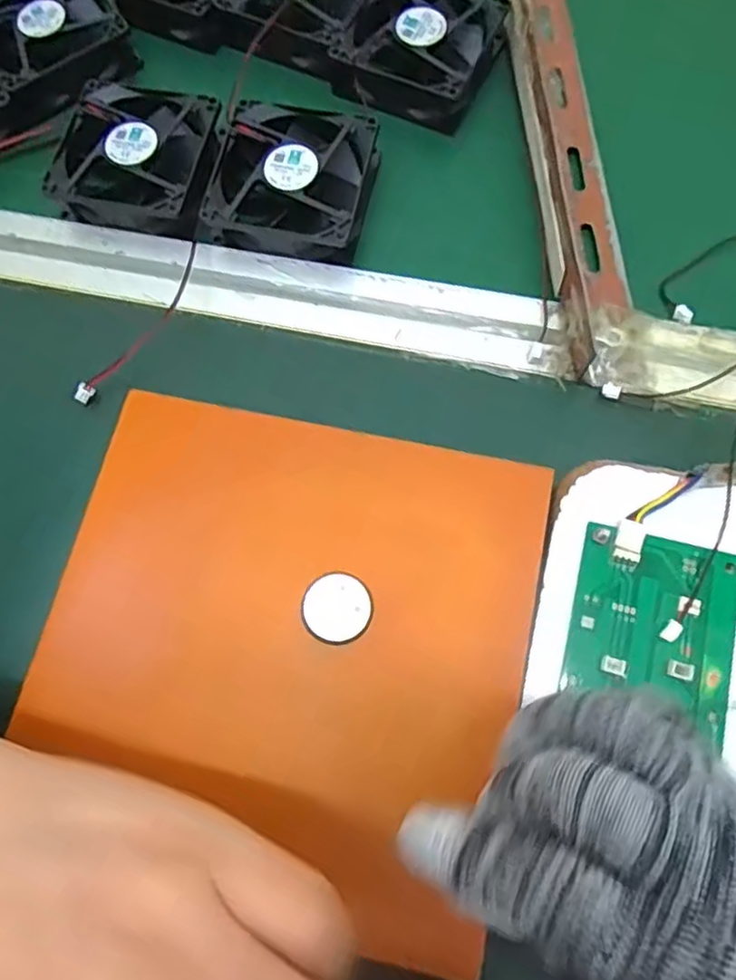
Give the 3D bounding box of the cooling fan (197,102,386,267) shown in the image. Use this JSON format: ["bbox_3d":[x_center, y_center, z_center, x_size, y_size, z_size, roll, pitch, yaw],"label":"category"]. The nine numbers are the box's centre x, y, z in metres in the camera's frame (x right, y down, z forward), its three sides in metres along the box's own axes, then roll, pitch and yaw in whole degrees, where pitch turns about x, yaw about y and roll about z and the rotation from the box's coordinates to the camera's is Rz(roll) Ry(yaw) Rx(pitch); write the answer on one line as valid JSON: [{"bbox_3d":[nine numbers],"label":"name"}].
[{"bbox_3d":[-0.041,-0.166,0.354,0.082,0.024,0.083,10,71,5],"label":"cooling fan"}]

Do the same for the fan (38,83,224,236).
[{"bbox_3d":[-0.125,-0.184,0.367,0.088,0.026,0.087,8,71,4],"label":"fan"}]

